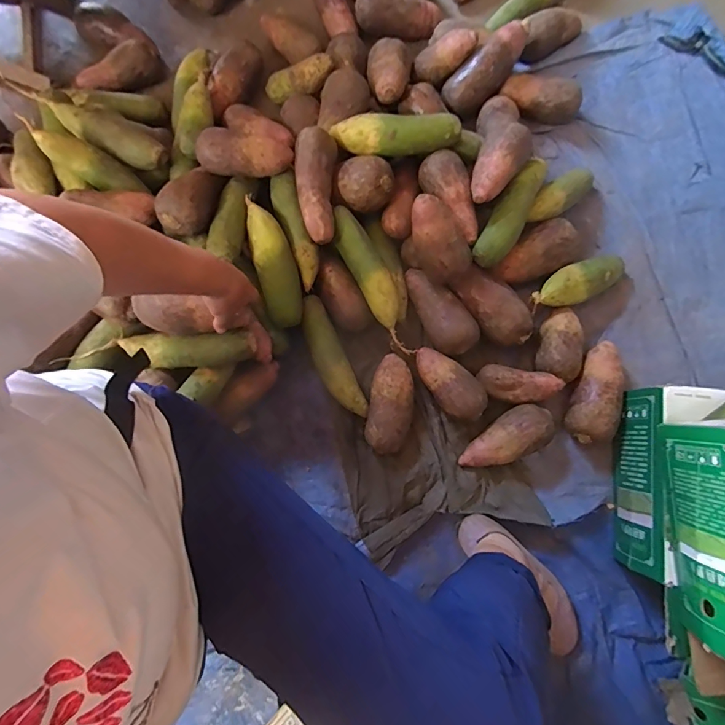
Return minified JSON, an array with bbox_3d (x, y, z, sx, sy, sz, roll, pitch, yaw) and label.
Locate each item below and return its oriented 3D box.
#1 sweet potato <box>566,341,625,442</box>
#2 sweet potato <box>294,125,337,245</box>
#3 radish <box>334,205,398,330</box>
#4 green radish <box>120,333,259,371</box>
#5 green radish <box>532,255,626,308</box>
[{"bbox_3d":[0.382,0.049,0.720,0.076,0.060,0.167,10,80,1],"label":"sweet potato"},{"bbox_3d":[-0.075,-0.285,0.703,0.061,0.044,0.185,-1,80,-1],"label":"sweet potato"},{"bbox_3d":[0.006,-0.155,0.722,0.054,0.056,0.202,-29,82,-6],"label":"radish"},{"bbox_3d":[-0.253,-0.017,0.632,0.186,0.045,0.045,-1,80,5],"label":"green radish"},{"bbox_3d":[0.372,-0.137,0.750,0.174,0.053,0.063,-23,81,-5],"label":"green radish"}]

